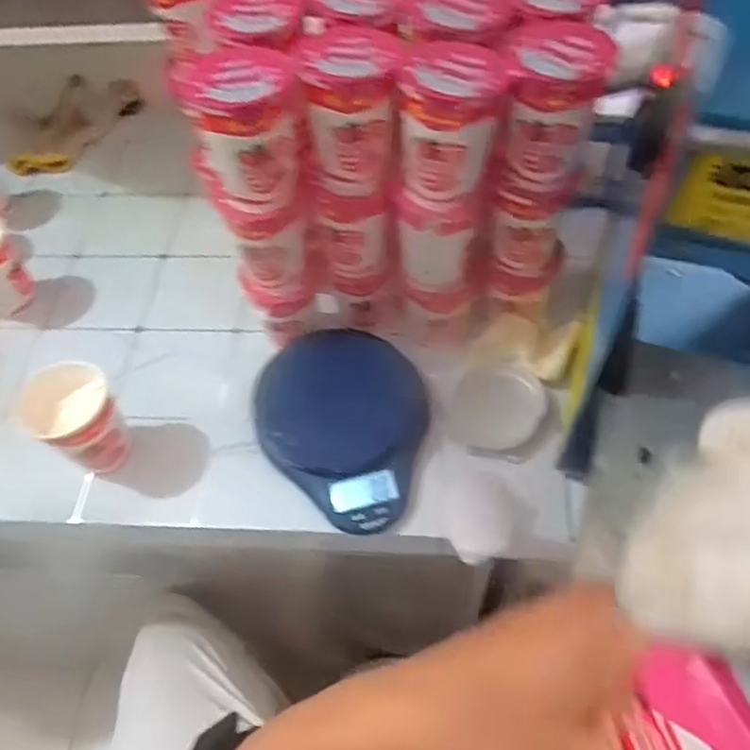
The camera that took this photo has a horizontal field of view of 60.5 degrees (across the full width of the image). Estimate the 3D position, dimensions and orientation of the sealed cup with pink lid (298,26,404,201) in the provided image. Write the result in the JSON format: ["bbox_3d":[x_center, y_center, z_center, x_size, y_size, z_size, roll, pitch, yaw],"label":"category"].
[{"bbox_3d":[-0.012,-0.181,0.449,0.060,0.089,0.061,-2,56,3],"label":"sealed cup with pink lid"}]

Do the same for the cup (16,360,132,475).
[{"bbox_3d":[-0.236,0.036,0.517,0.066,0.078,0.062,-2,56,3],"label":"cup"}]

